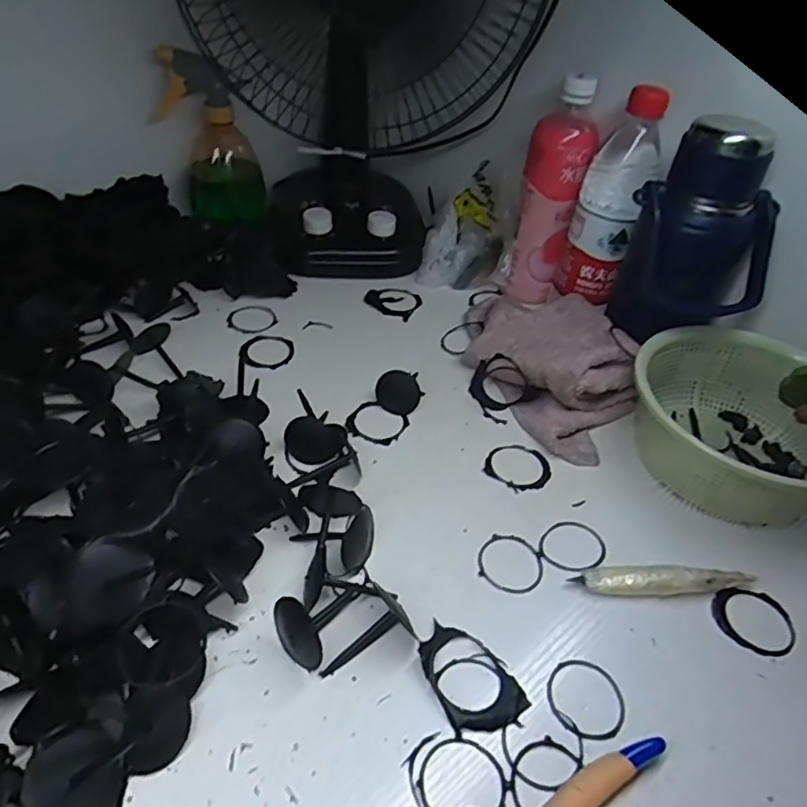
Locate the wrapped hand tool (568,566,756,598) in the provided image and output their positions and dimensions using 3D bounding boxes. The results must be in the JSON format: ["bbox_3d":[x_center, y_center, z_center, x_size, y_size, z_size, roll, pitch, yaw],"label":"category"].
[{"bbox_3d":[0.171,0.118,0.405,0.115,0.015,0.022,2,42,-6],"label":"wrapped hand tool"}]

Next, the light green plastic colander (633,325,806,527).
[{"bbox_3d":[0.260,0.020,0.478,0.169,0.080,0.169,4,42,-4],"label":"light green plastic colander"}]

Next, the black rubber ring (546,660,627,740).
[{"bbox_3d":[0.104,0.167,0.347,0.043,0.004,0.045,4,42,-4],"label":"black rubber ring"}]

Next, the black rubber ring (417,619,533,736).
[{"bbox_3d":[0.038,0.152,0.348,0.046,0.012,0.066,-19,48,-26],"label":"black rubber ring"}]

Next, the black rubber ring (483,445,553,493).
[{"bbox_3d":[0.091,0.050,0.482,0.049,0.006,0.045,4,42,-4],"label":"black rubber ring"}]

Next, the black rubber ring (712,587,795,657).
[{"bbox_3d":[0.226,0.139,0.394,0.052,0.006,0.043,14,42,7],"label":"black rubber ring"}]

